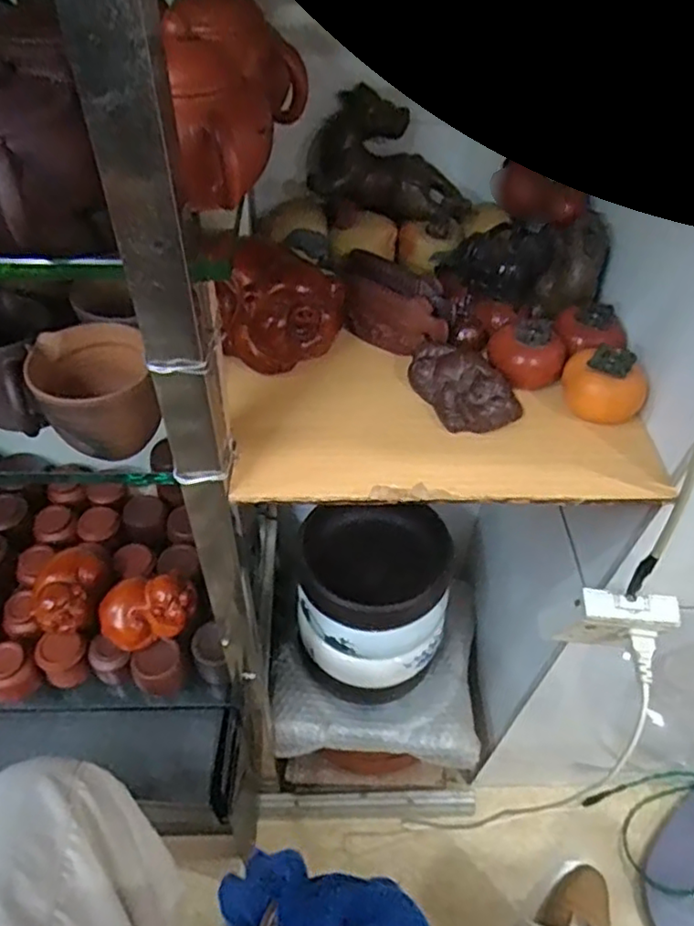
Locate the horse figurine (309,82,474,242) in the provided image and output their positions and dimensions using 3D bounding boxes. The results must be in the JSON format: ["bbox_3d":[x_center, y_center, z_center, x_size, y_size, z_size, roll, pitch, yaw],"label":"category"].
[{"bbox_3d":[0.038,-0.259,0.559,0.146,0.083,0.067,10,50,5],"label":"horse figurine"}]

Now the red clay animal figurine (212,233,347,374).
[{"bbox_3d":[-0.055,-0.122,0.509,0.100,0.069,0.076,33,55,23],"label":"red clay animal figurine"}]

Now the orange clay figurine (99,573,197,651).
[{"bbox_3d":[-0.221,0.165,0.716,0.104,0.060,0.061,-12,51,-12],"label":"orange clay figurine"}]

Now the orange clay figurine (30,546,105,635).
[{"bbox_3d":[-0.317,0.149,0.727,0.067,0.062,0.090,9,50,5],"label":"orange clay figurine"}]

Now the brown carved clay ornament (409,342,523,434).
[{"bbox_3d":[0.087,-0.061,0.492,0.053,0.032,0.093,-22,54,-20],"label":"brown carved clay ornament"}]

